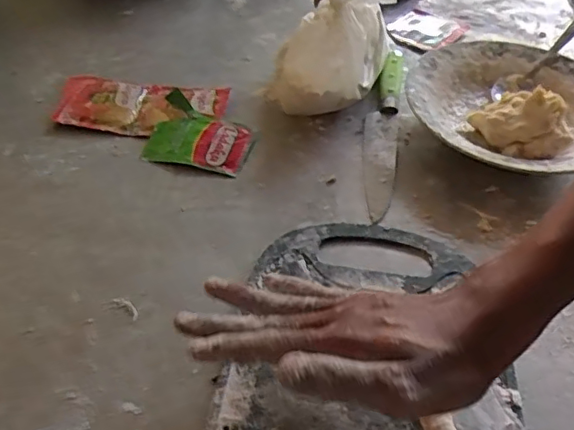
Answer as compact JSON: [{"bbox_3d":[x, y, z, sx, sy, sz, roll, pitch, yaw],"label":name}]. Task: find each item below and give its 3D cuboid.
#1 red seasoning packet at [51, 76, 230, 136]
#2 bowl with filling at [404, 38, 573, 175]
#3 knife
[{"bbox_3d":[-0.142,-0.107,0.576,0.159,0.011,0.076,5,47,3],"label":"red seasoning packet"},{"bbox_3d":[0.209,-0.108,0.559,0.187,0.057,0.197,1,47,-1],"label":"bowl with filling"},{"bbox_3d":[0.092,-0.088,0.564,0.031,0.018,0.244,8,48,6],"label":"knife"}]

